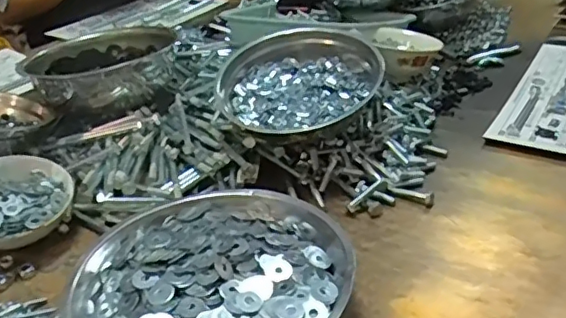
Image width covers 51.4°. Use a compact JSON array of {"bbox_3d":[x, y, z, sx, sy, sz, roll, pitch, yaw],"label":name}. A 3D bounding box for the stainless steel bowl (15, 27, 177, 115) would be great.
[{"bbox_3d":[-0.289,-0.150,0.949,0.204,0.076,0.206,-3,30,2],"label":"stainless steel bowl"}]

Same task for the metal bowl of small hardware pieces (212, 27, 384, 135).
[{"bbox_3d":[0.021,-0.104,0.783,0.204,0.072,0.204,-3,42,2],"label":"metal bowl of small hardware pieces"}]

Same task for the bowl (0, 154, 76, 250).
[{"bbox_3d":[-0.318,0.053,0.683,0.133,0.053,0.142,13,34,1],"label":"bowl"}]

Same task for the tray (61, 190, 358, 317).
[{"bbox_3d":[-0.068,0.118,0.551,0.251,0.063,0.249,-23,35,-29],"label":"tray"}]

